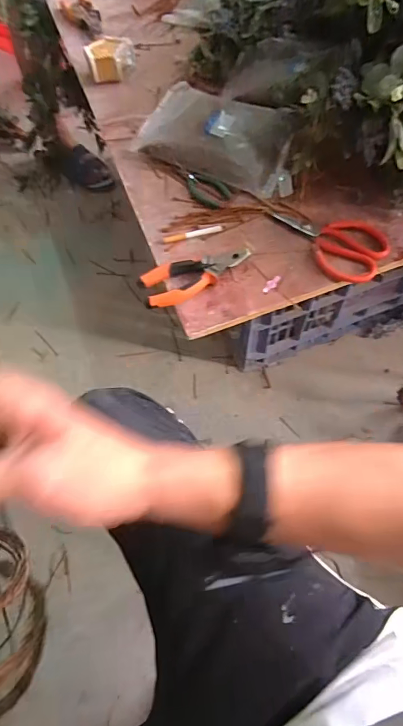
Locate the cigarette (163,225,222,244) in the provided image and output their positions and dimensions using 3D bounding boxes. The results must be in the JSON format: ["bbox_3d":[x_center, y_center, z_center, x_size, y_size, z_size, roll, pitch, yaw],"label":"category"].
[{"bbox_3d":[-0.012,-0.186,0.620,0.087,0.007,0.012,-15,65,-4],"label":"cigarette"}]

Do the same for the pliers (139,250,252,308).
[{"bbox_3d":[-0.006,-0.118,0.585,0.152,0.019,0.057,-17,65,-5],"label":"pliers"}]

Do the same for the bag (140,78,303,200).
[{"bbox_3d":[0.033,-0.362,0.683,0.249,0.044,0.167,19,67,11],"label":"bag"}]

